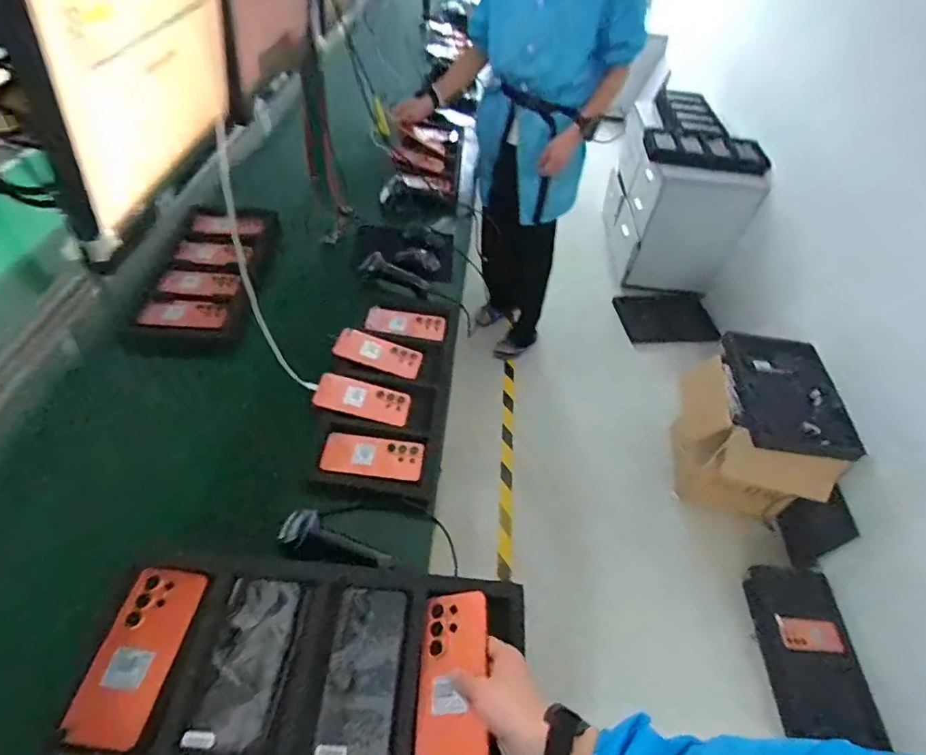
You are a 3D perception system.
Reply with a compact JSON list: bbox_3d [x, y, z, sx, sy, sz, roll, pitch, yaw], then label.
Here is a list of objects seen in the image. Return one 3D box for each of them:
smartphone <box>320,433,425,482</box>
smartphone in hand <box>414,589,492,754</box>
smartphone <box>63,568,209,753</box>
[{"bbox_3d":[-0.163,0.143,0.913,0.179,0.006,0.075,6,60,2],"label":"smartphone"},{"bbox_3d":[-0.010,0.325,0.549,0.078,0.009,0.172,-12,43,12],"label":"smartphone in hand"},{"bbox_3d":[-0.361,0.303,0.559,0.077,0.010,0.176,8,48,1],"label":"smartphone"}]

